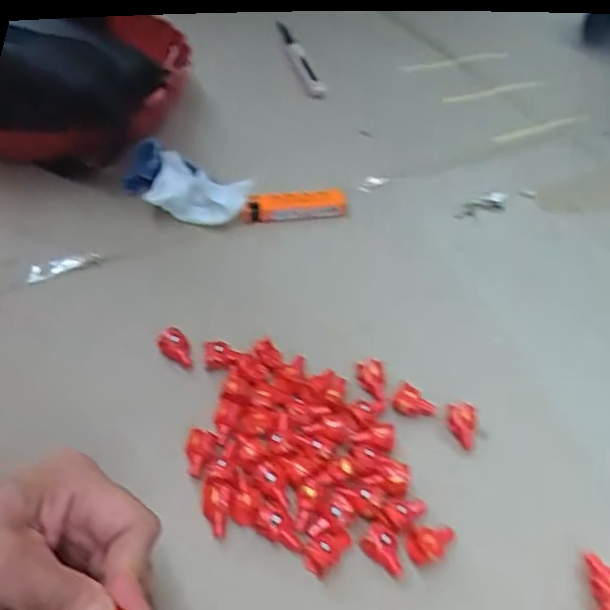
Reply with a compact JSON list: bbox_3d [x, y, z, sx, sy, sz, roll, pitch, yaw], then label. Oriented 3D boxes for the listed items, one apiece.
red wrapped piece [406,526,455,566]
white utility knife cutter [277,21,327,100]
[{"bbox_3d":[0.064,0.121,0.306,0.026,0.015,0.015,-4,48,-8],"label":"red wrapped piece"},{"bbox_3d":[-0.005,-0.259,0.646,0.015,0.019,0.162,-10,49,-13],"label":"white utility knife cutter"}]

